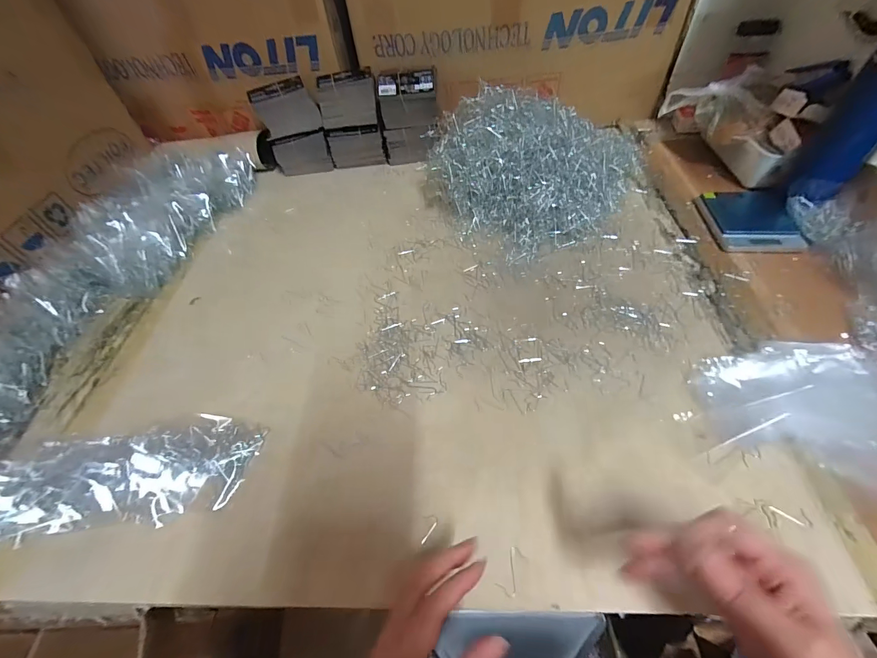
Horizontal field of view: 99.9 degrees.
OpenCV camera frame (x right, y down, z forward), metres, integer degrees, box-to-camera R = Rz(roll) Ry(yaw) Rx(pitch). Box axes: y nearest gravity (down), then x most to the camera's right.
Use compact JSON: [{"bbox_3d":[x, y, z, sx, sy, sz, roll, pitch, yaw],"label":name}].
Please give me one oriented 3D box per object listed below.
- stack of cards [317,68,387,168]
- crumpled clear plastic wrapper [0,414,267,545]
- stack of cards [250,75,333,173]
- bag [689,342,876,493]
[{"bbox_3d":[-0.162,-0.394,0.701,0.105,0.144,0.064,-7,52,0],"label":"stack of cards"},{"bbox_3d":[-0.350,0.149,0.368,0.318,0.030,0.102,-13,53,-5],"label":"crumpled clear plastic wrapper"},{"bbox_3d":[-0.266,-0.364,0.685,0.104,0.143,0.057,-19,53,-9],"label":"stack of cards"},{"bbox_3d":[0.367,0.079,0.370,0.191,0.014,0.158,9,54,12],"label":"bag"}]

